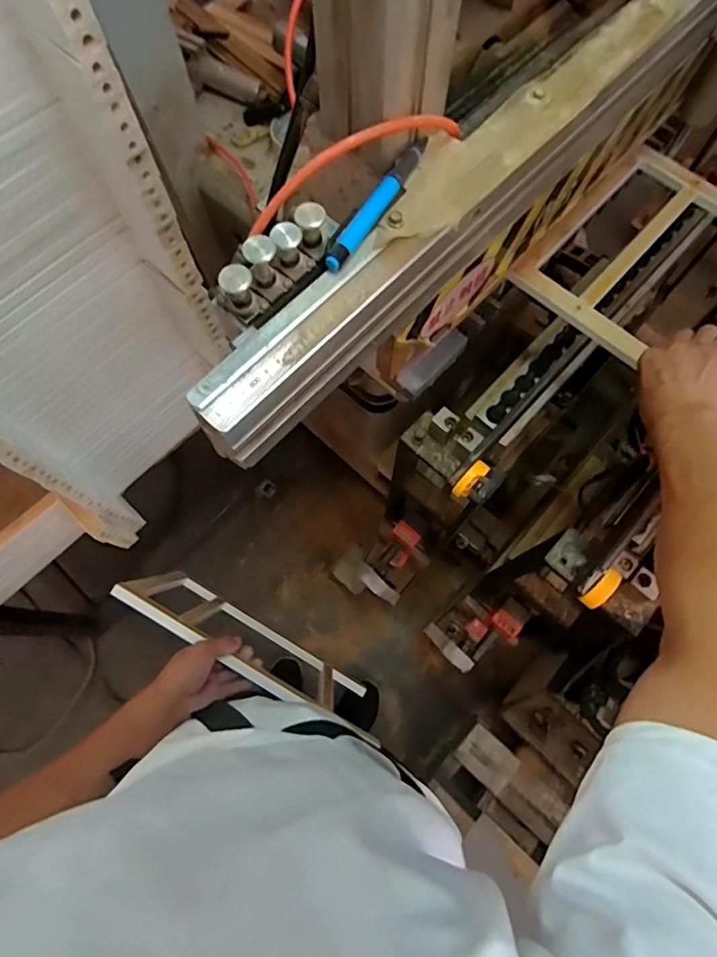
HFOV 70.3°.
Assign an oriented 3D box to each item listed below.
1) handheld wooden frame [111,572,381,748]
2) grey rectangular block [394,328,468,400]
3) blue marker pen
[{"bbox_3d":[-0.157,0.267,0.807,0.413,0.336,0.019,33,83,-2],"label":"handheld wooden frame"},{"bbox_3d":[0.083,-0.133,0.587,0.032,0.023,0.097,42,77,12],"label":"grey rectangular block"},{"bbox_3d":[0.014,-0.181,0.333,0.011,0.012,0.122,29,75,9],"label":"blue marker pen"}]

